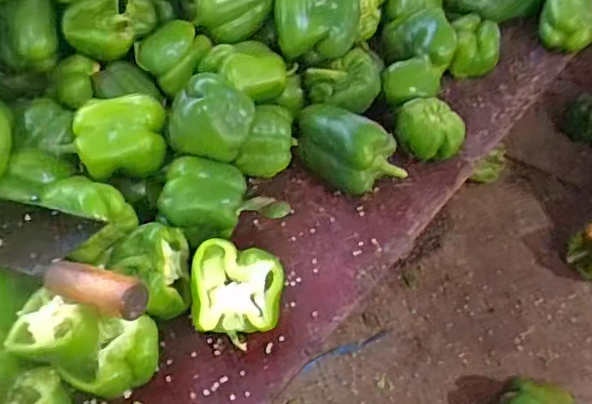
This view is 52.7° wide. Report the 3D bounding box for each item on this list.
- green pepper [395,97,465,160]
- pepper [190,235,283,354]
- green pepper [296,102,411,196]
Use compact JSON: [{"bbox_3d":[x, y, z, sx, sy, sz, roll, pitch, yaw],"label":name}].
[{"bbox_3d":[0.170,-0.088,0.750,0.073,0.060,0.073,-1,46,1],"label":"green pepper"},{"bbox_3d":[-0.055,0.092,0.583,0.082,0.070,0.085,-1,46,1],"label":"pepper"},{"bbox_3d":[0.056,-0.065,0.715,0.143,0.083,0.070,34,56,29],"label":"green pepper"}]

